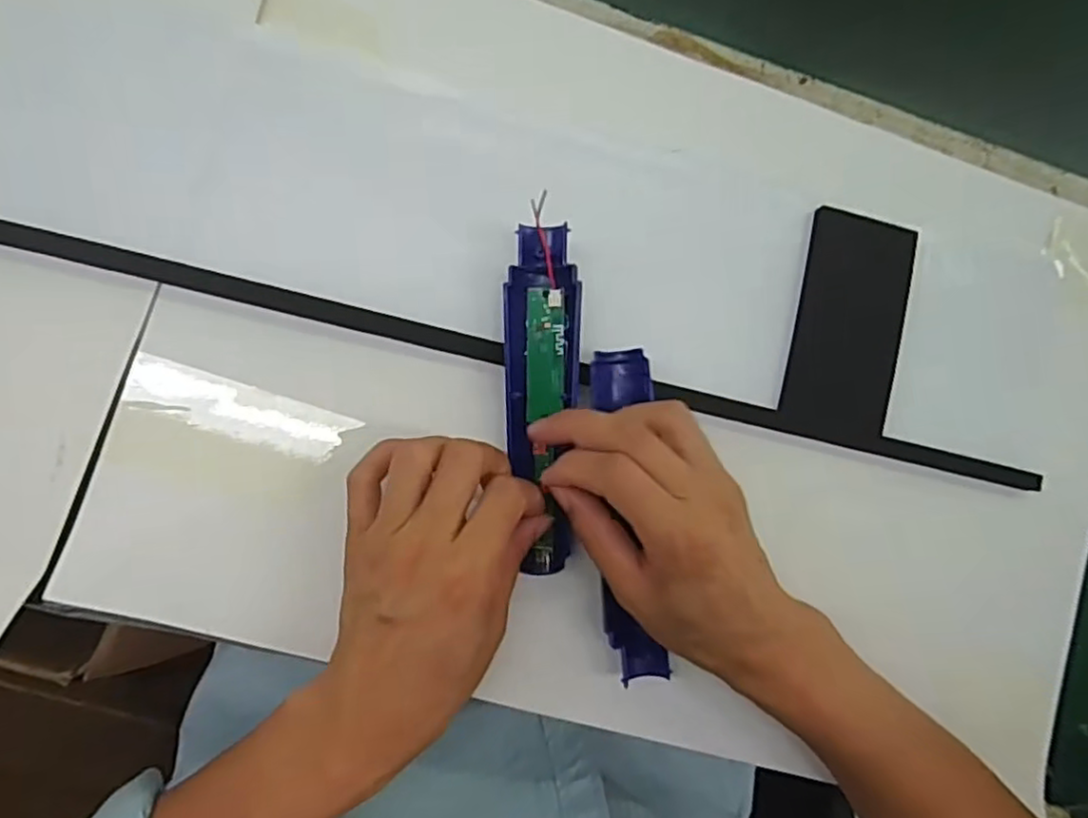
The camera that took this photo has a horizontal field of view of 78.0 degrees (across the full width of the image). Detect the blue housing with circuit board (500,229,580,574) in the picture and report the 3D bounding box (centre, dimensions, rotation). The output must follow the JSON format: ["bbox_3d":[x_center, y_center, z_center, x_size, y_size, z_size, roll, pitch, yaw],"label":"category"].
[{"bbox_3d":[-0.001,-0.004,0.338,0.036,0.020,0.170,-1,93,-9],"label":"blue housing with circuit board"}]

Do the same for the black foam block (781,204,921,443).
[{"bbox_3d":[0.172,-0.050,0.379,0.059,0.008,0.118,13,86,-6],"label":"black foam block"}]

